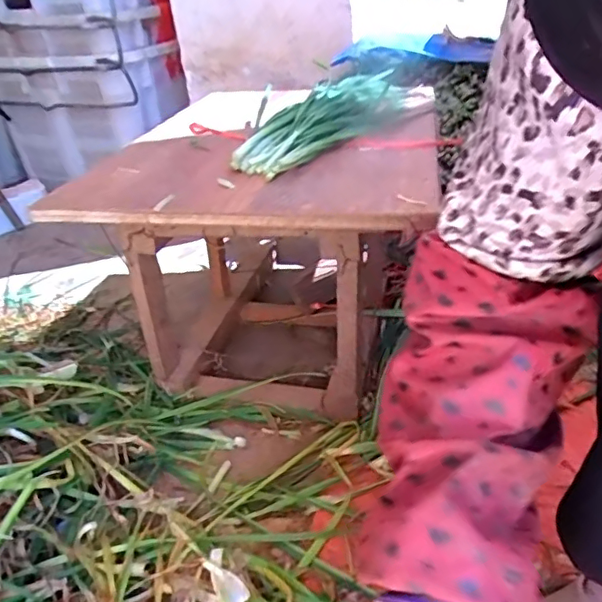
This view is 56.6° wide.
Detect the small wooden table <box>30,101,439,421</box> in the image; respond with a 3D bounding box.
[{"bbox_3d":[-0.020,-0.061,0.713,0.357,0.292,0.369,1,31,12],"label":"small wooden table"}]

